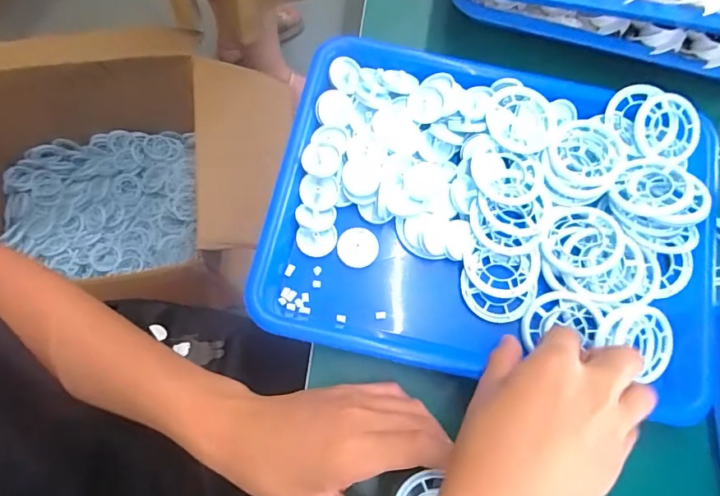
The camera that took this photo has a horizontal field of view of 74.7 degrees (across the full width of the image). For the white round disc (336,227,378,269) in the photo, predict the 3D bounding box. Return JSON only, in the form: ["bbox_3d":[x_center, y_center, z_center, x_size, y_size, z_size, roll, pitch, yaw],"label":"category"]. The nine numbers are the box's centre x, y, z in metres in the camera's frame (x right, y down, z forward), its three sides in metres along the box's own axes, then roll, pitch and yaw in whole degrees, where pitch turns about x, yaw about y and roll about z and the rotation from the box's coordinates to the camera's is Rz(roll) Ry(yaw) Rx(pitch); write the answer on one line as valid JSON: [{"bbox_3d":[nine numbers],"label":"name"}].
[{"bbox_3d":[-0.002,0.000,0.368,0.031,0.007,0.030,-3,74,-3],"label":"white round disc"}]

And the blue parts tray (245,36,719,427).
[{"bbox_3d":[0.105,-0.027,0.367,0.332,0.046,0.250,12,74,1],"label":"blue parts tray"}]

